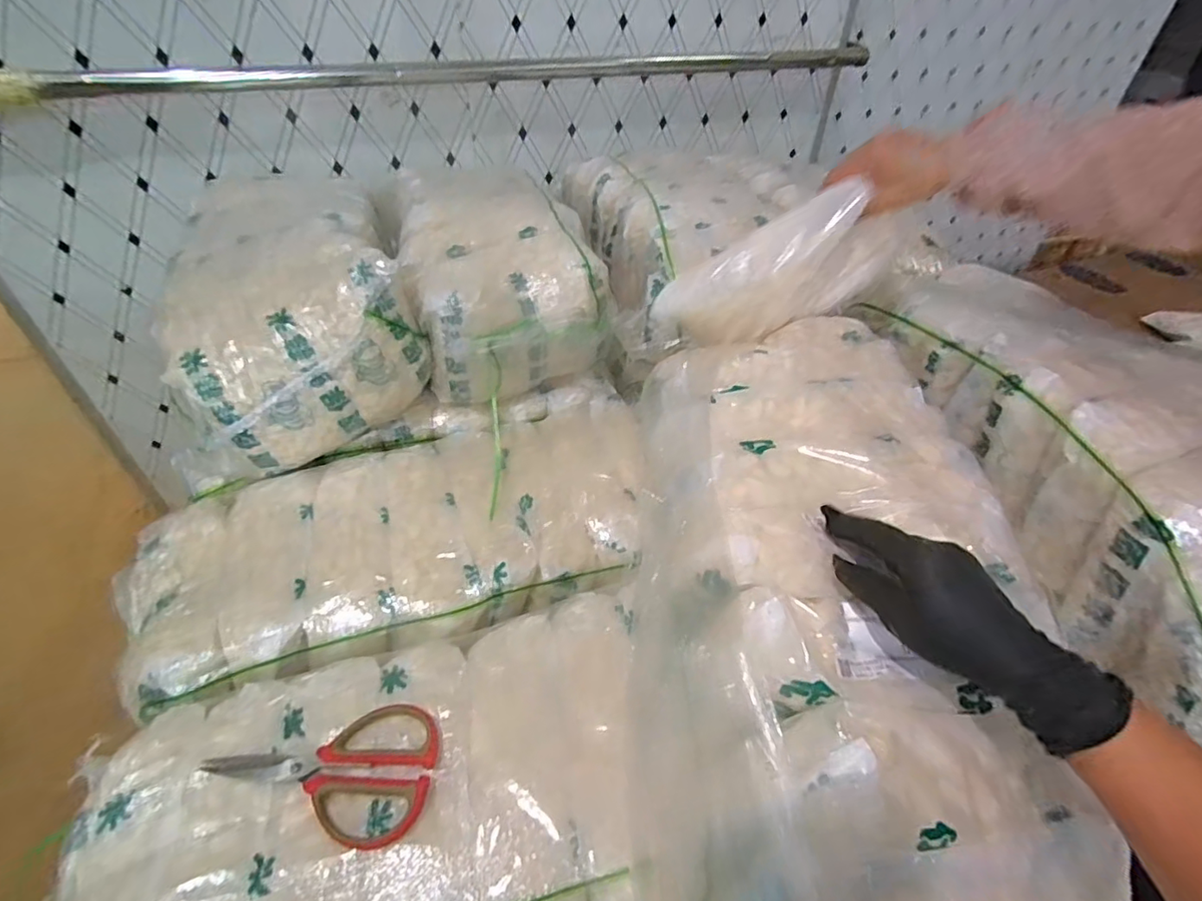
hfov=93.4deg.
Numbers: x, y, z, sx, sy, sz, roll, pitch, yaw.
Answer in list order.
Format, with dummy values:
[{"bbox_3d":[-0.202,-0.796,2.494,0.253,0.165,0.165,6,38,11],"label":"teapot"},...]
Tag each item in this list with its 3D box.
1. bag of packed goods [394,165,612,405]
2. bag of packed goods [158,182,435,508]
[{"bbox_3d":[-0.150,-0.249,0.862,0.273,0.192,0.332,-13,45,-16],"label":"bag of packed goods"},{"bbox_3d":[-0.466,-0.223,0.832,0.329,0.216,0.516,-18,47,-20],"label":"bag of packed goods"}]

